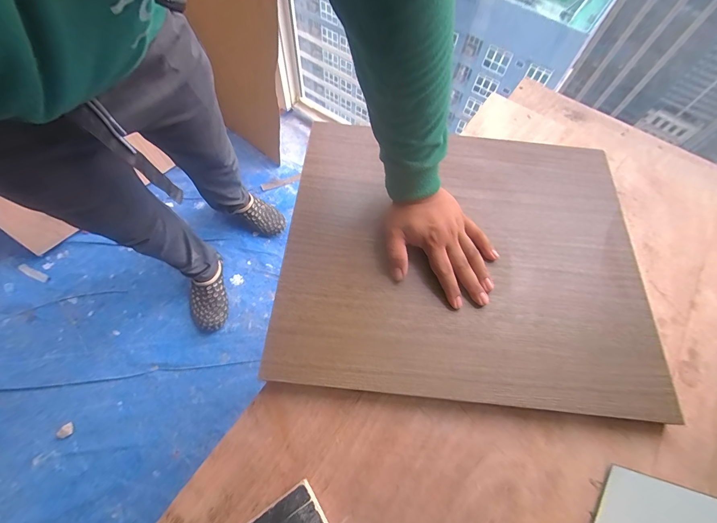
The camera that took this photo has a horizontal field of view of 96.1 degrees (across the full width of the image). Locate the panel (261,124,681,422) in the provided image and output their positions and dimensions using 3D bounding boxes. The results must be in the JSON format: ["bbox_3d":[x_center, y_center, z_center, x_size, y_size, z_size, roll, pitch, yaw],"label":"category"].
[{"bbox_3d":[0.136,-0.022,0.437,0.451,0.022,0.392,5,66,1],"label":"panel"}]

